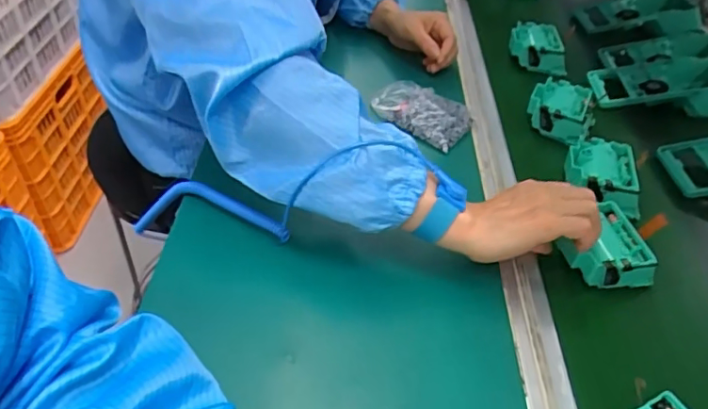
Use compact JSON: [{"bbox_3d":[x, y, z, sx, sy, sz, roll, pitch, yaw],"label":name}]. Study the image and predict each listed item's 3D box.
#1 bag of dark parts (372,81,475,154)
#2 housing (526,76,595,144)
[{"bbox_3d":[0.080,-0.115,0.647,0.124,0.027,0.080,29,48,22],"label":"bag of dark parts"},{"bbox_3d":[0.260,-0.121,0.656,0.076,0.034,0.084,27,49,15],"label":"housing"}]

